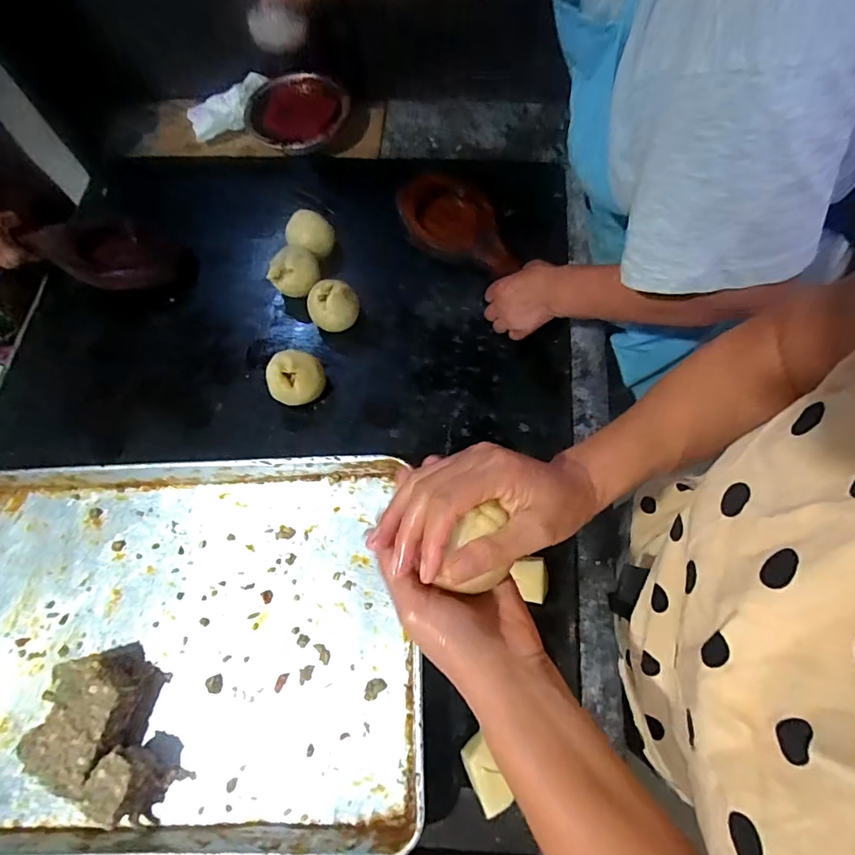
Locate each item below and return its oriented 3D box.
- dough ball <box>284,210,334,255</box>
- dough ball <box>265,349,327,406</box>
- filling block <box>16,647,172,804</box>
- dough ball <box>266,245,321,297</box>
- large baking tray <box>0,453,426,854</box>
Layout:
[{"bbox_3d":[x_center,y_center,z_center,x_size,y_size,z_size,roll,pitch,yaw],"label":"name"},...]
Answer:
[{"bbox_3d":[-0.180,-0.292,0.739,0.073,0.046,0.058,-16,69,-4],"label":"dough ball"},{"bbox_3d":[-0.182,-0.066,0.664,0.080,0.055,0.066,-30,70,-9],"label":"dough ball"},{"bbox_3d":[-0.367,0.316,0.532,0.096,0.054,0.124,15,69,9],"label":"filling block"},{"bbox_3d":[-0.197,-0.225,0.727,0.076,0.061,0.070,-20,69,-6],"label":"dough ball"},{"bbox_3d":[-0.310,0.243,0.564,0.600,0.053,0.401,-3,67,2],"label":"large baking tray"}]

